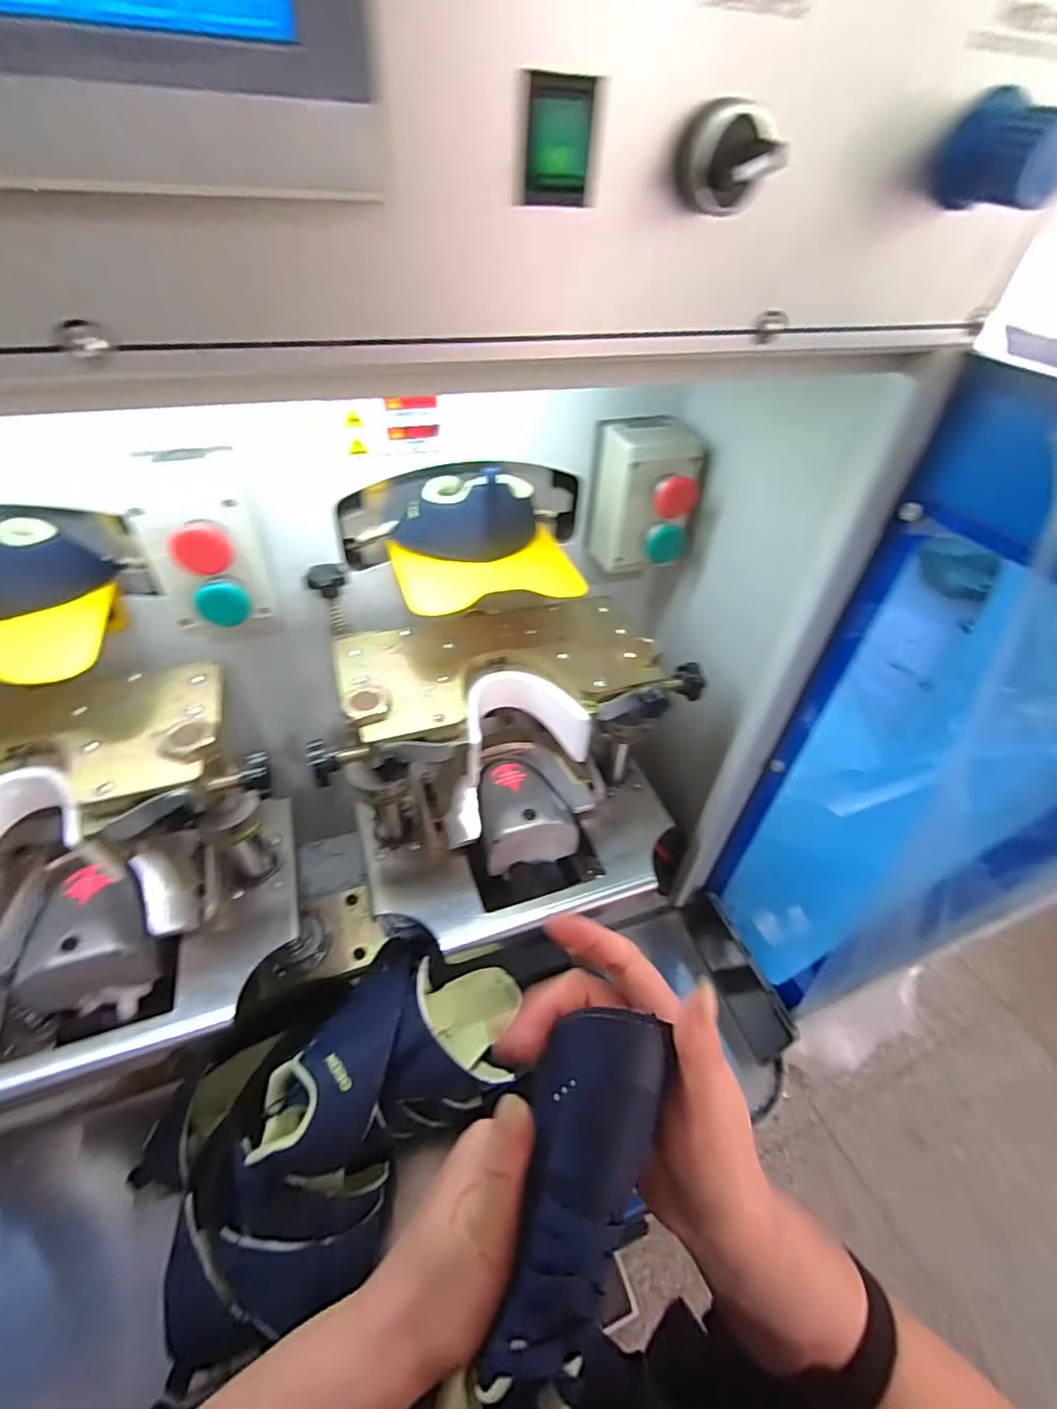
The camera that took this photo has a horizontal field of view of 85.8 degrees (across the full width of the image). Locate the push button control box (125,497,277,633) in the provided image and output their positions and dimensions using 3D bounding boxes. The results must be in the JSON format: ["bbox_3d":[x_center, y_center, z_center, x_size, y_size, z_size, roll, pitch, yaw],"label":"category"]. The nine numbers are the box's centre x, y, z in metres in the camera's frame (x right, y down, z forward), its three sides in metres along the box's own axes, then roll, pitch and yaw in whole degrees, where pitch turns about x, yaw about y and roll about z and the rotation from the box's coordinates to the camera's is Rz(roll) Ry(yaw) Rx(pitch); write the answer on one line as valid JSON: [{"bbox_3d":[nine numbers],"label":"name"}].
[{"bbox_3d":[-0.233,-0.093,0.422,0.073,0.094,0.039,-21,48,-24],"label":"push button control box"}]

